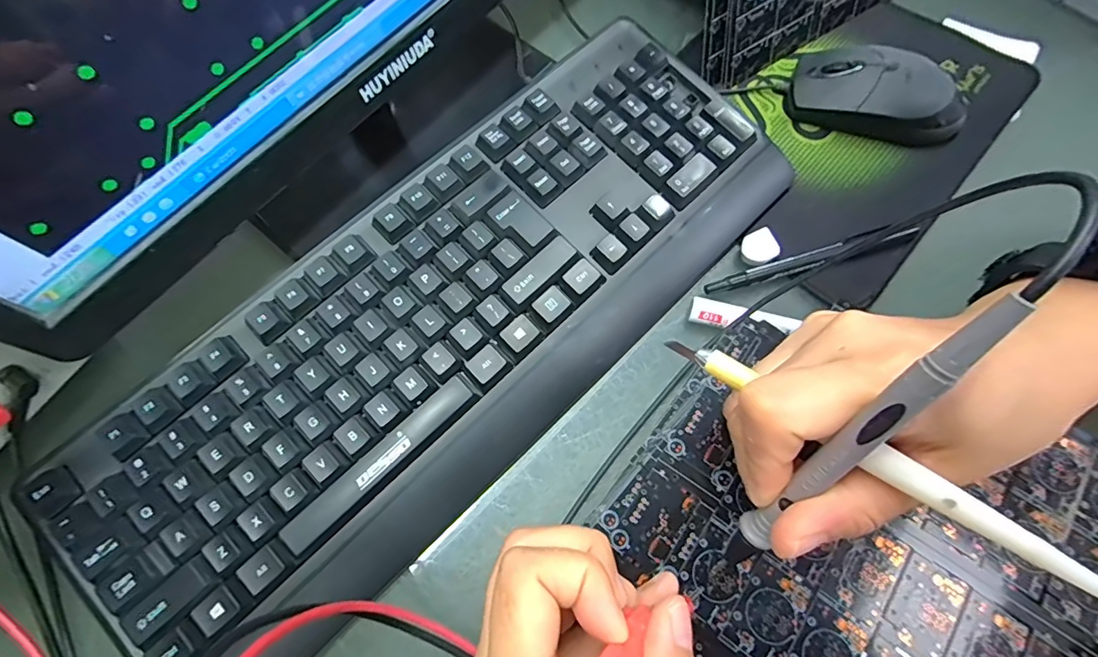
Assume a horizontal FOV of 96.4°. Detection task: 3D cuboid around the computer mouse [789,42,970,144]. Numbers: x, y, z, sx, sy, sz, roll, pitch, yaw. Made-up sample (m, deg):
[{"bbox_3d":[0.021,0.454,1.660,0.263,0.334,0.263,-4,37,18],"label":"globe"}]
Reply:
[{"bbox_3d":[0.224,-0.156,0.329,0.114,0.035,0.053,21,72,9],"label":"computer mouse"}]

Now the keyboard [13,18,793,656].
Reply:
[{"bbox_3d":[-0.048,-0.009,0.282,0.421,0.044,0.153,-43,75,-13],"label":"keyboard"}]

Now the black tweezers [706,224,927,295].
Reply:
[{"bbox_3d":[0.163,-0.043,0.304,0.140,0.009,0.013,-18,71,-5],"label":"black tweezers"}]

